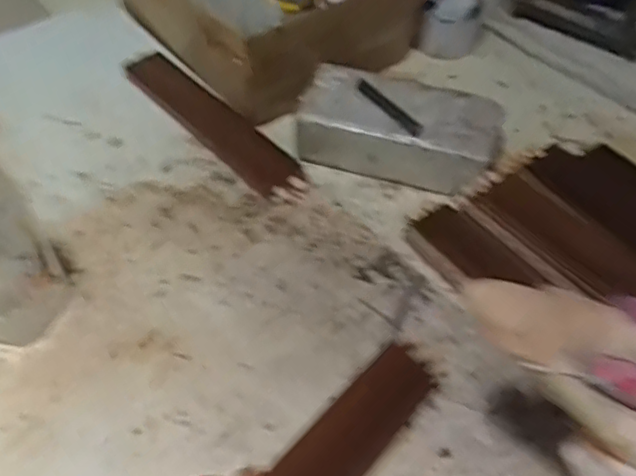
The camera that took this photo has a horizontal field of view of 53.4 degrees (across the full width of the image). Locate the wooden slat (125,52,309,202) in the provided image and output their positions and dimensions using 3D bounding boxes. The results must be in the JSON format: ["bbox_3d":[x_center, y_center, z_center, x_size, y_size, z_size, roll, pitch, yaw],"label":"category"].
[{"bbox_3d":[-0.114,-0.126,0.679,0.051,0.016,0.267,-44,66,-12],"label":"wooden slat"}]

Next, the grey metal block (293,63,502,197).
[{"bbox_3d":[0.085,-0.116,0.680,0.211,0.063,0.113,23,54,13],"label":"grey metal block"}]

